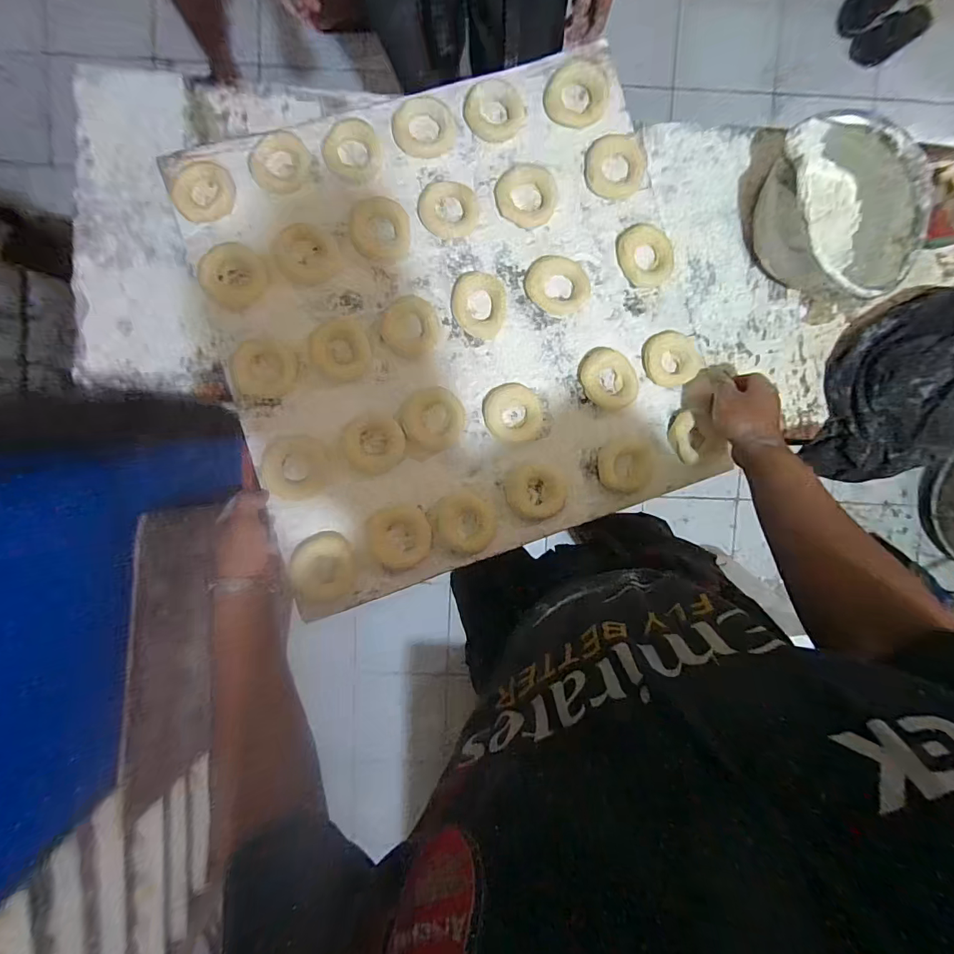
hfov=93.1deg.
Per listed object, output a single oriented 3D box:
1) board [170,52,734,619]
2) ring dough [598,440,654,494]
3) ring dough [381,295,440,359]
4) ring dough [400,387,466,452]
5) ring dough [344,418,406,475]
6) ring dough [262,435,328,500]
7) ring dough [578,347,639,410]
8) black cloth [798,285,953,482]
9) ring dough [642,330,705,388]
[{"bbox_3d":[-0.015,-0.196,0.555,0.565,0.029,0.566,-19,89,-7],"label":"board"},{"bbox_3d":[0.186,-0.013,0.567,0.069,0.013,0.062,-2,98,-6],"label":"ring dough"},{"bbox_3d":[-0.080,-0.181,0.546,0.067,0.014,0.072,3,98,-6],"label":"ring dough"},{"bbox_3d":[-0.051,-0.069,0.540,0.071,0.016,0.073,-1,98,-6],"label":"ring dough"},{"bbox_3d":[-0.118,-0.036,0.526,0.067,0.014,0.062,-1,98,-6],"label":"ring dough"},{"bbox_3d":[-0.205,-0.011,0.511,0.067,0.013,0.070,-5,98,-5],"label":"ring dough"},{"bbox_3d":[0.165,-0.123,0.562,0.069,0.016,0.078,-21,99,-3],"label":"ring dough"},{"bbox_3d":[0.552,-0.112,0.579,0.173,0.082,0.265,13,96,-8],"label":"black cloth"},{"bbox_3d":[0.247,-0.151,0.577,0.071,0.020,0.069,-1,98,-6],"label":"ring dough"}]

